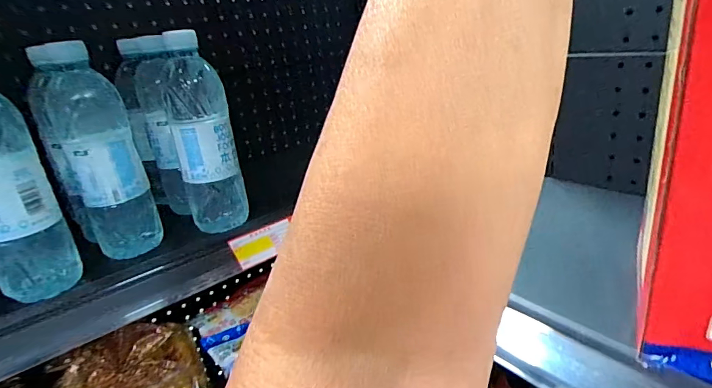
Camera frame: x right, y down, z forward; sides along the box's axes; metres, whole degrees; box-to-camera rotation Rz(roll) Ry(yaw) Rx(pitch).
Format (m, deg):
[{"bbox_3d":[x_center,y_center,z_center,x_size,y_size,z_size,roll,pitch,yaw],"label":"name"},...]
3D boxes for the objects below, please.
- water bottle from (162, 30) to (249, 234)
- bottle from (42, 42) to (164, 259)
[{"bbox_3d":[-0.171,-0.057,0.460,0.068,0.219,0.057,-14,23,-17],"label":"water bottle"},{"bbox_3d":[-0.261,-0.039,0.422,0.065,0.212,0.060,-18,24,-27],"label":"bottle"}]

